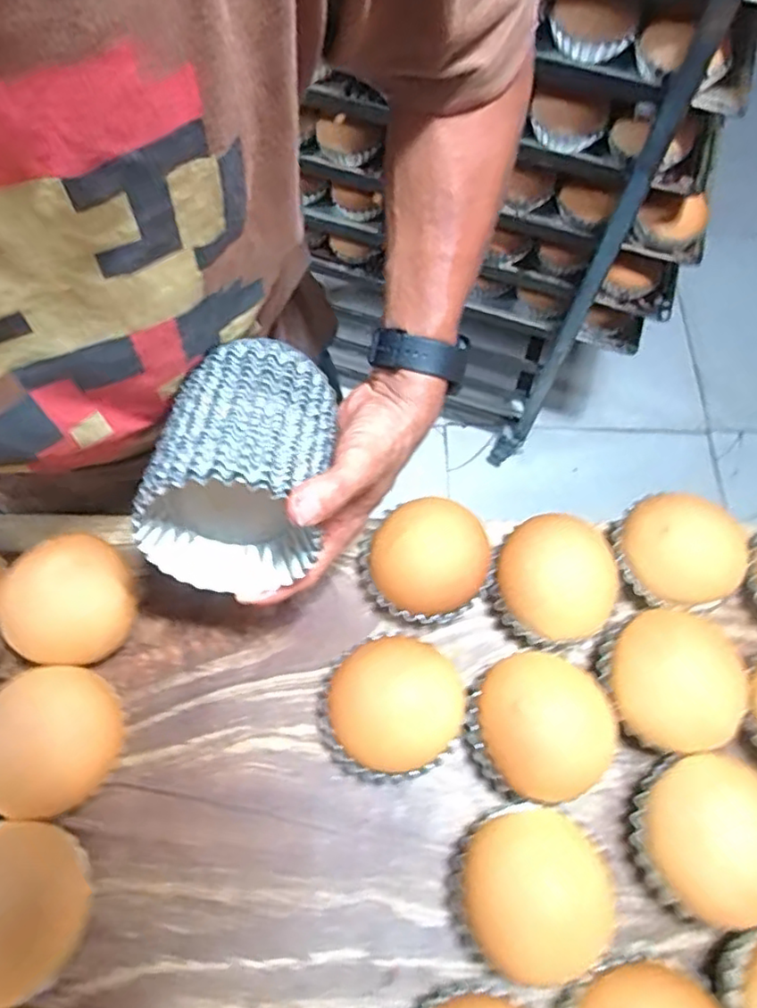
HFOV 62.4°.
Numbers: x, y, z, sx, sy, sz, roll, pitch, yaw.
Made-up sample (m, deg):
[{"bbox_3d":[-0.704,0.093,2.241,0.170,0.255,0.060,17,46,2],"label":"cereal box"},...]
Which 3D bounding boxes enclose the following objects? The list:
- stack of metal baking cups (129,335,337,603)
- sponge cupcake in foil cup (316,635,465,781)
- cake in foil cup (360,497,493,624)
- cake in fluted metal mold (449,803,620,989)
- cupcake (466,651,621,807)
[{"bbox_3d":[-0.081,-0.022,0.389,0.096,0.110,0.127,9,50,-3],"label":"stack of metal baking cups"},{"bbox_3d":[0.008,0.144,0.440,0.097,0.056,0.091,1,67,-1],"label":"sponge cupcake in foil cup"},{"bbox_3d":[0.036,0.044,0.482,0.090,0.061,0.091,1,67,-1],"label":"cake in foil cup"},{"bbox_3d":[0.090,0.241,0.390,0.079,0.073,0.096,30,70,10],"label":"cake in fluted metal mold"},{"bbox_3d":[0.110,0.155,0.437,0.094,0.056,0.091,1,67,-1],"label":"cupcake"}]

